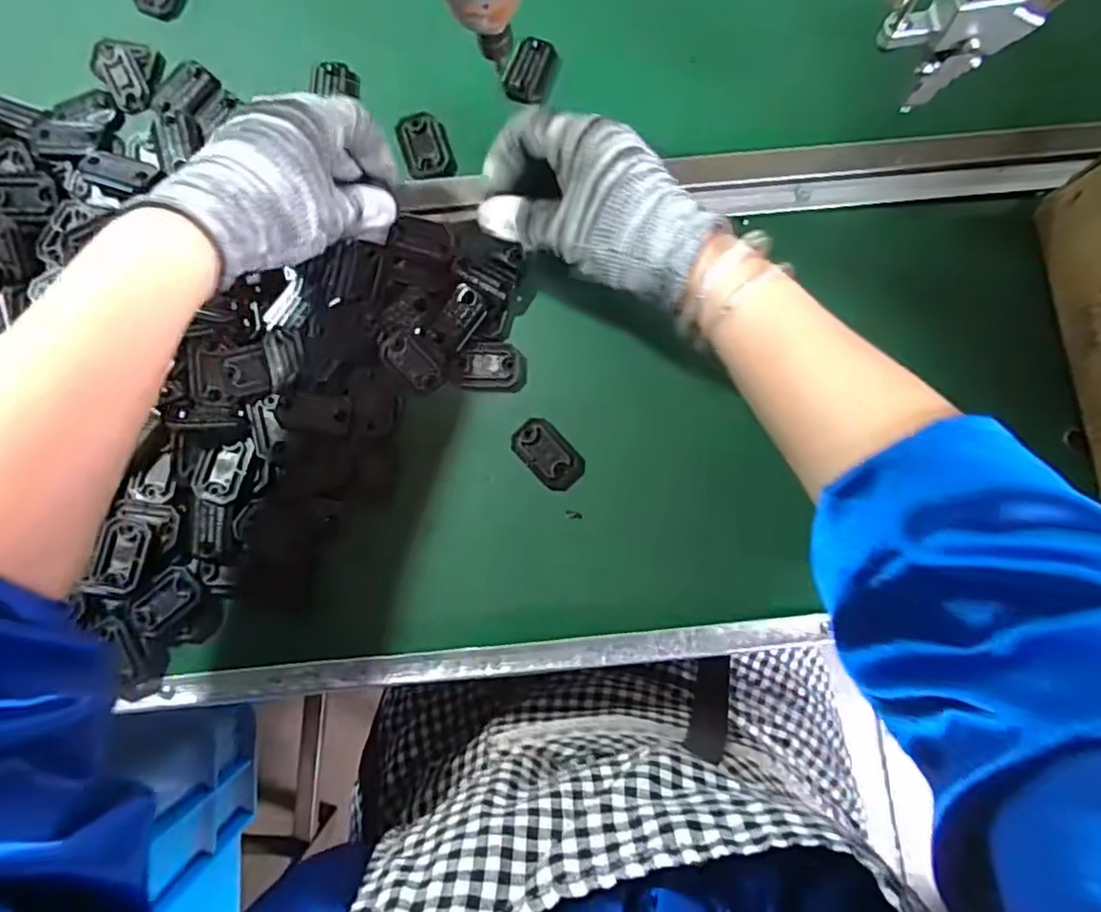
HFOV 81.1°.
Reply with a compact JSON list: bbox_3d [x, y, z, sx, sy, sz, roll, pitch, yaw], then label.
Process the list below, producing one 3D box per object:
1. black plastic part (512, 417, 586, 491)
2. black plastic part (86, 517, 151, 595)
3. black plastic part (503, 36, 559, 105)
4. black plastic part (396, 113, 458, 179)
[{"bbox_3d":[-0.001,-0.001,0.391,0.028,0.008,0.047,-43,87,-4],"label":"black plastic part"},{"bbox_3d":[-0.245,0.056,0.367,0.029,0.013,0.041,12,85,0],"label":"black plastic part"},{"bbox_3d":[-0.012,-0.246,0.413,0.028,0.007,0.044,23,85,1],"label":"black plastic part"},{"bbox_3d":[-0.079,-0.196,0.407,0.029,0.006,0.046,-16,86,-2],"label":"black plastic part"}]

